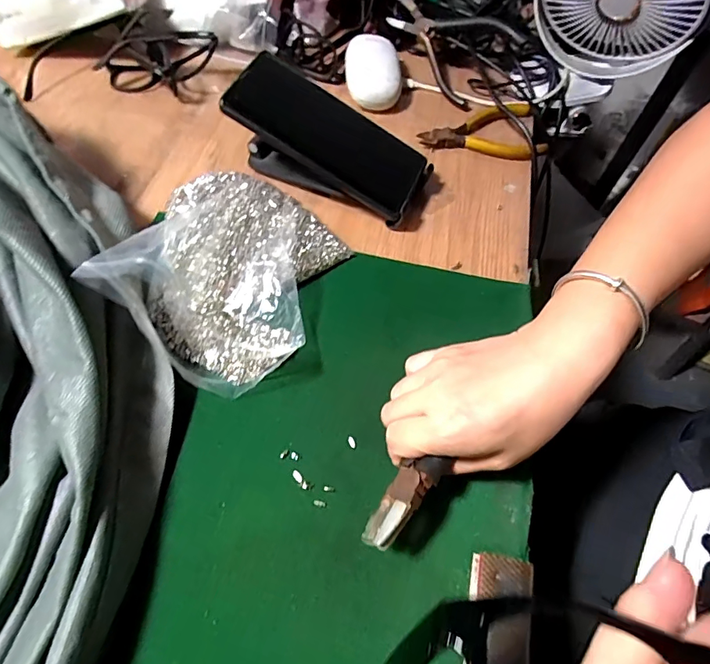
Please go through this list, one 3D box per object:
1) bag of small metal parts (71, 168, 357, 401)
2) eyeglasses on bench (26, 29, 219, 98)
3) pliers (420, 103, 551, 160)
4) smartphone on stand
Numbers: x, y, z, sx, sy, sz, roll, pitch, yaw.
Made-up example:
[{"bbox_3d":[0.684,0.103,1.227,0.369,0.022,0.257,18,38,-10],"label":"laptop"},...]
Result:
[{"bbox_3d":[-0.091,-0.044,0.338,0.136,0.037,0.153,25,62,11],"label":"bag of small metal parts"},{"bbox_3d":[-0.239,-0.271,0.459,0.201,0.046,0.081,8,60,1],"label":"eyeglasses on bench"},{"bbox_3d":[0.122,-0.193,0.451,0.117,0.014,0.073,-7,60,-7],"label":"pliers"},{"bbox_3d":[-0.017,-0.155,0.385,0.157,0.075,0.078,20,61,9],"label":"smartphone on stand"}]

